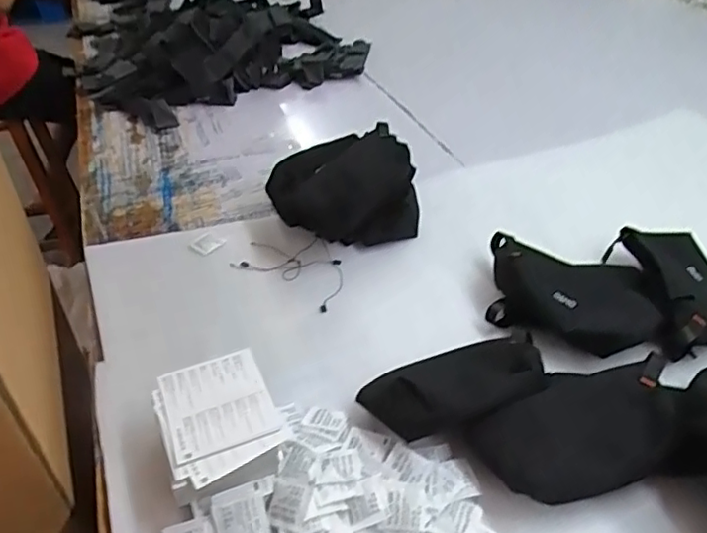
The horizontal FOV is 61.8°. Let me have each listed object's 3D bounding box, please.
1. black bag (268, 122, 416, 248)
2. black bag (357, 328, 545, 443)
[{"bbox_3d":[-0.013,-0.111,0.844,0.199,0.102,0.152,-4,39,-3],"label":"black bag"},{"bbox_3d":[0.108,0.106,0.583,0.200,0.052,0.106,-19,42,-19],"label":"black bag"}]

